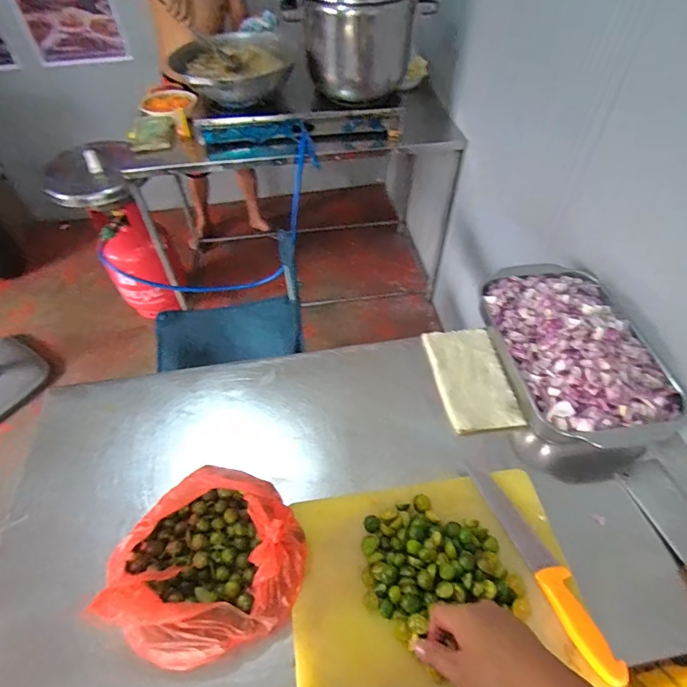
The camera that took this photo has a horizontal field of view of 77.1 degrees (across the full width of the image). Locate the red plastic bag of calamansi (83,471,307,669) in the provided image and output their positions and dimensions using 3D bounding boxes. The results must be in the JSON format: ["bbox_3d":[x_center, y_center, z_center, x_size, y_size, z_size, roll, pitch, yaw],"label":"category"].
[{"bbox_3d":[-0.190,0.315,0.617,0.229,0.094,0.252,36,60,27],"label":"red plastic bag of calamansi"}]

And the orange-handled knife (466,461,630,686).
[{"bbox_3d":[0.286,0.313,0.628,0.045,0.014,0.309,-18,52,-13],"label":"orange-handled knife"}]

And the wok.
[{"bbox_3d":[-0.327,-0.872,1.364,0.354,0.124,0.340,-1,50,1],"label":"wok"}]

